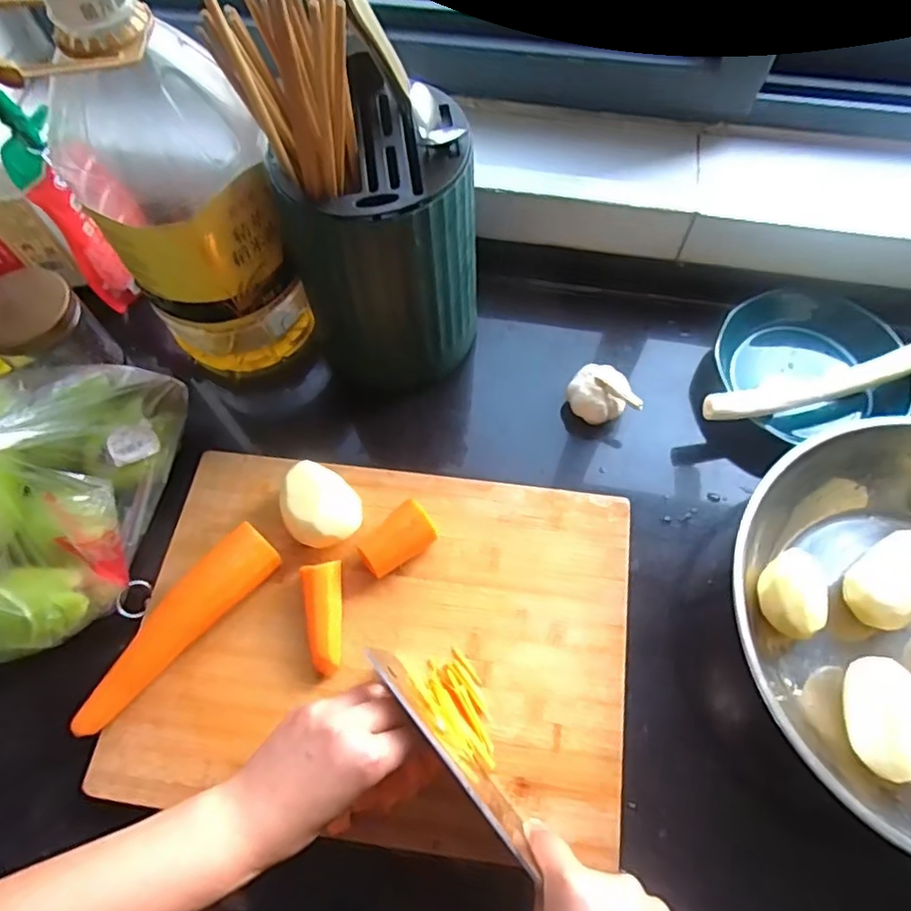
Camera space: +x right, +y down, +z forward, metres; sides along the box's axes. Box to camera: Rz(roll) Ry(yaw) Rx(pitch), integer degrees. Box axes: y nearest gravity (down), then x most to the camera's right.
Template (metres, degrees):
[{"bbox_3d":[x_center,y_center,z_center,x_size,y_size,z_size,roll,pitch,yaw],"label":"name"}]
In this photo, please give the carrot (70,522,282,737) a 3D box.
[{"bbox_3d":[-0.207,0.125,0.449,0.175,0.043,0.043,-41,71,-17],"label":"carrot"}]

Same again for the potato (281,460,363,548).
[{"bbox_3d":[-0.110,0.041,0.490,0.072,0.041,0.058,41,72,18],"label":"potato"}]

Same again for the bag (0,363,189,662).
[{"bbox_3d":[-0.319,0.011,0.443,0.144,0.139,0.242,6,65,4],"label":"bag"}]

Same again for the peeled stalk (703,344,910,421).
[{"bbox_3d":[0.341,-0.070,0.529,0.262,0.025,0.033,-17,65,-7],"label":"peeled stalk"}]

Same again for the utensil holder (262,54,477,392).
[{"bbox_3d":[-0.059,-0.167,0.510,0.147,0.196,0.139,-9,65,-3],"label":"utensil holder"}]

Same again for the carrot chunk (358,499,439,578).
[{"bbox_3d":[-0.045,0.067,0.477,0.060,0.040,0.034,-39,70,-16],"label":"carrot chunk"}]

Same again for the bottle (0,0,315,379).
[{"bbox_3d":[-0.222,-0.208,0.485,0.126,0.309,0.153,-32,68,-13],"label":"bottle"}]

